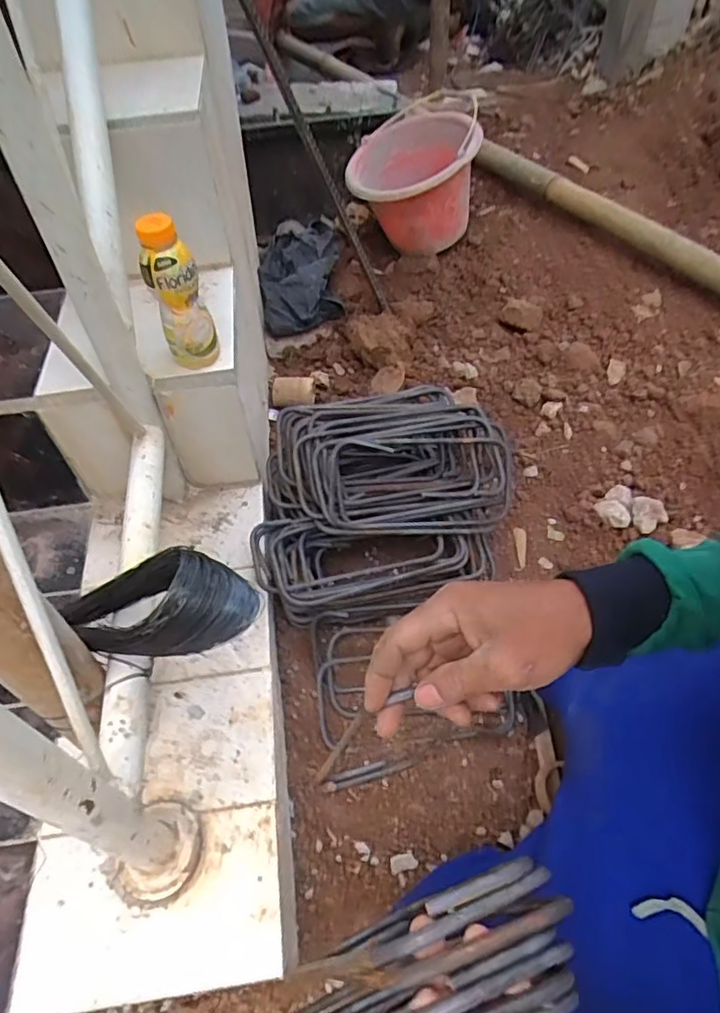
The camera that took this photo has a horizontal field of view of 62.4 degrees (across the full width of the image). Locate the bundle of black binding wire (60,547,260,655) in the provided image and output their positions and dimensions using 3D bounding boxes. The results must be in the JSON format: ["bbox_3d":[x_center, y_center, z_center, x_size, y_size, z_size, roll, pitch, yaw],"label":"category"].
[{"bbox_3d":[-0.202,0.093,0.554,0.207,0.084,0.082,-7,47,30],"label":"bundle of black binding wire"}]

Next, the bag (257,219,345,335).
[{"bbox_3d":[-0.131,-0.532,1.320,0.174,0.112,0.339,-7,52,-1],"label":"bag"}]

